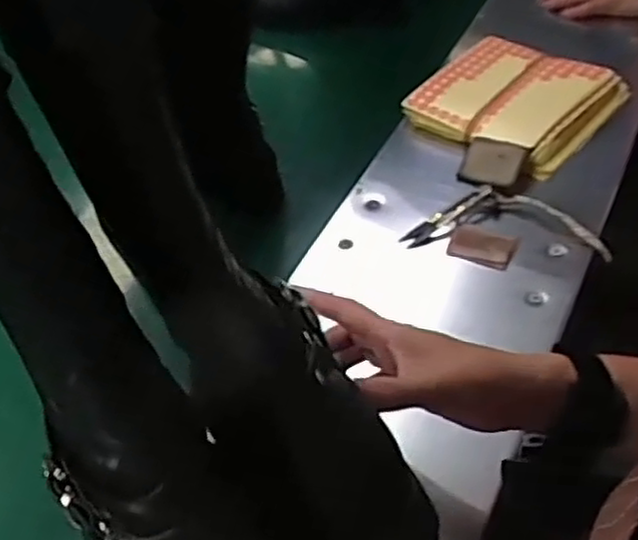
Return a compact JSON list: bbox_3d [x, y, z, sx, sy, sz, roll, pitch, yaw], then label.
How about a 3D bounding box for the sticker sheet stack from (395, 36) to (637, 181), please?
[{"bbox_3d":[0.221,-0.194,0.836,0.185,0.033,0.180,32,59,30],"label":"sticker sheet stack"}]

